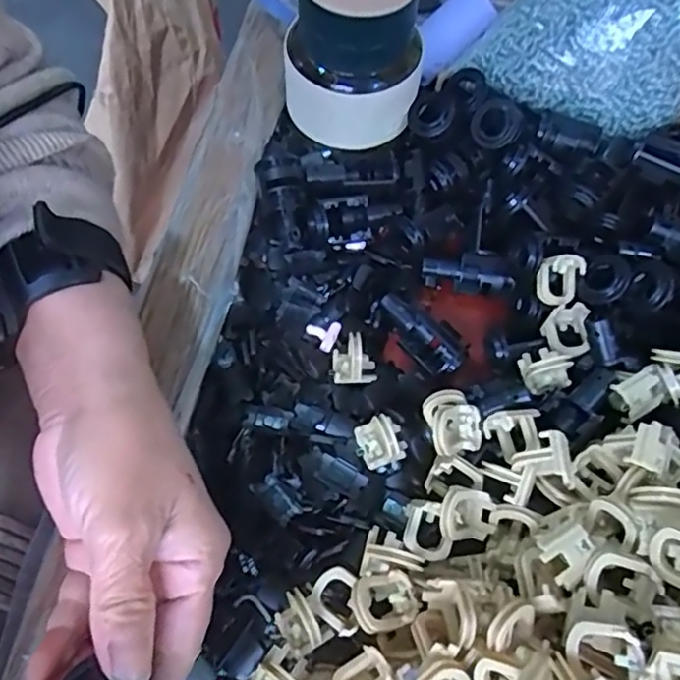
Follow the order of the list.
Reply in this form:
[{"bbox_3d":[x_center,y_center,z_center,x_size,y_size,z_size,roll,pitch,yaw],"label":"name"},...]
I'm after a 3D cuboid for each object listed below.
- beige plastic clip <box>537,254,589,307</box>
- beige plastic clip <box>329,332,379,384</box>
[{"bbox_3d":[0.112,-0.031,0.306,0.022,0.026,0.007,2,21,-9],"label":"beige plastic clip"},{"bbox_3d":[0.007,0.010,0.304,0.023,0.020,0.022,3,64,1],"label":"beige plastic clip"}]

